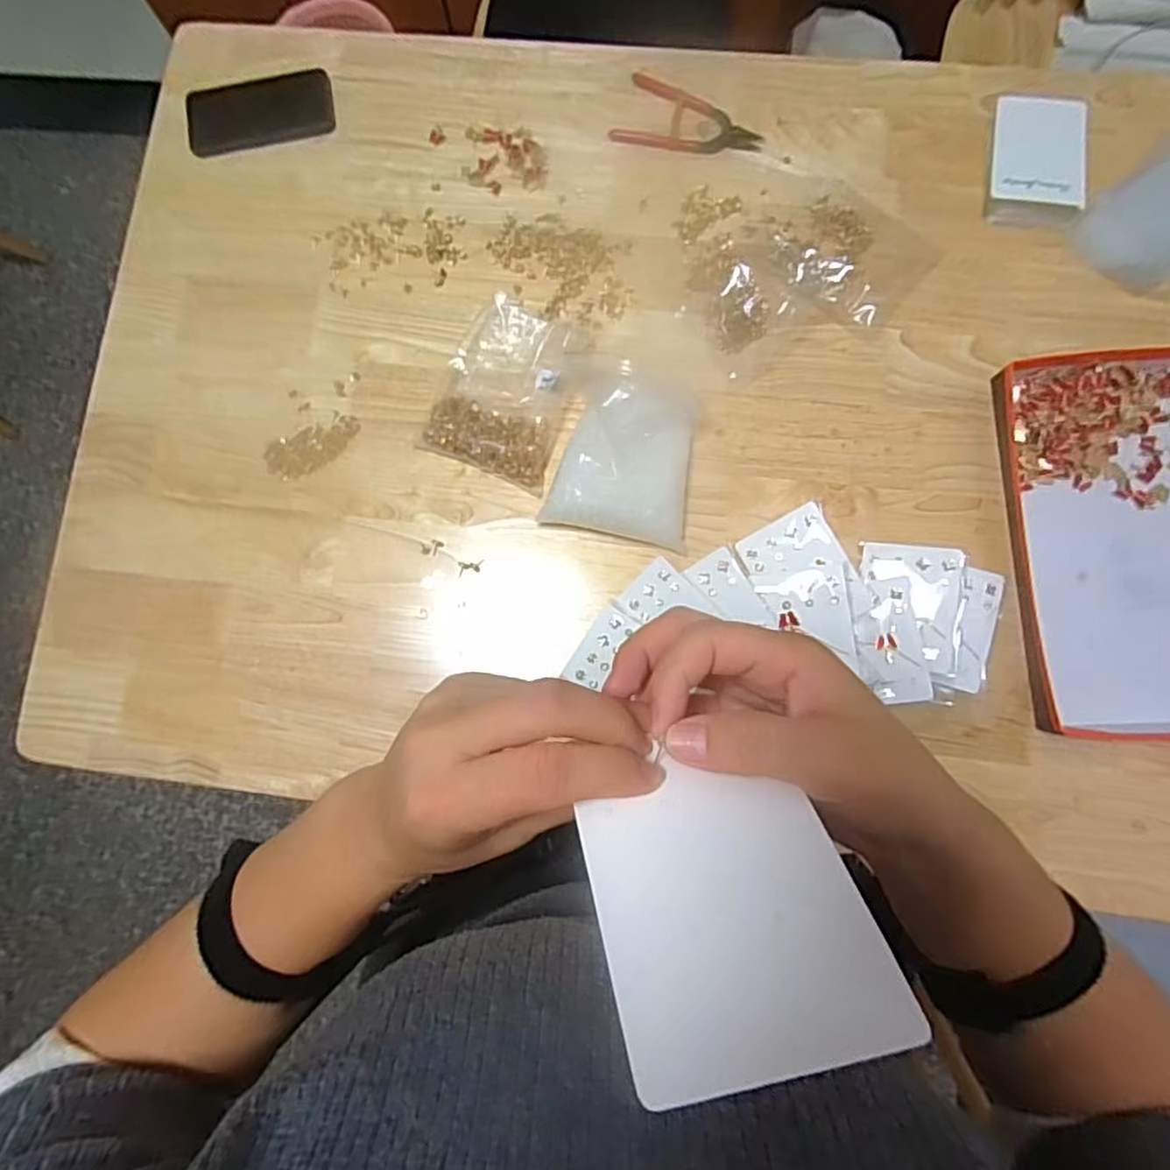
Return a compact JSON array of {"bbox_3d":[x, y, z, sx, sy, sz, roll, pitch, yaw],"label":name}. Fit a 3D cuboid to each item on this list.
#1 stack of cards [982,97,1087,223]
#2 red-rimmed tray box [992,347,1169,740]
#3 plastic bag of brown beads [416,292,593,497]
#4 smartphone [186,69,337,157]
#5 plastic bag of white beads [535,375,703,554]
[{"bbox_3d":[0.427,-0.401,0.625,0.082,0.034,0.104,4,82,4],"label":"stack of cards"},{"bbox_3d":[0.489,-0.040,0.583,0.214,0.047,0.334,-3,81,3],"label":"red-rimmed tray box"},{"bbox_3d":[-0.072,-0.189,0.630,0.125,0.024,0.166,22,84,7],"label":"plastic bag of brown beads"},{"bbox_3d":[-0.348,-0.510,0.707,0.160,0.011,0.091,-9,81,3],"label":"smartphone"},{"bbox_3d":[0.038,-0.117,0.604,0.127,0.048,0.146,10,82,5],"label":"plastic bag of white beads"}]

